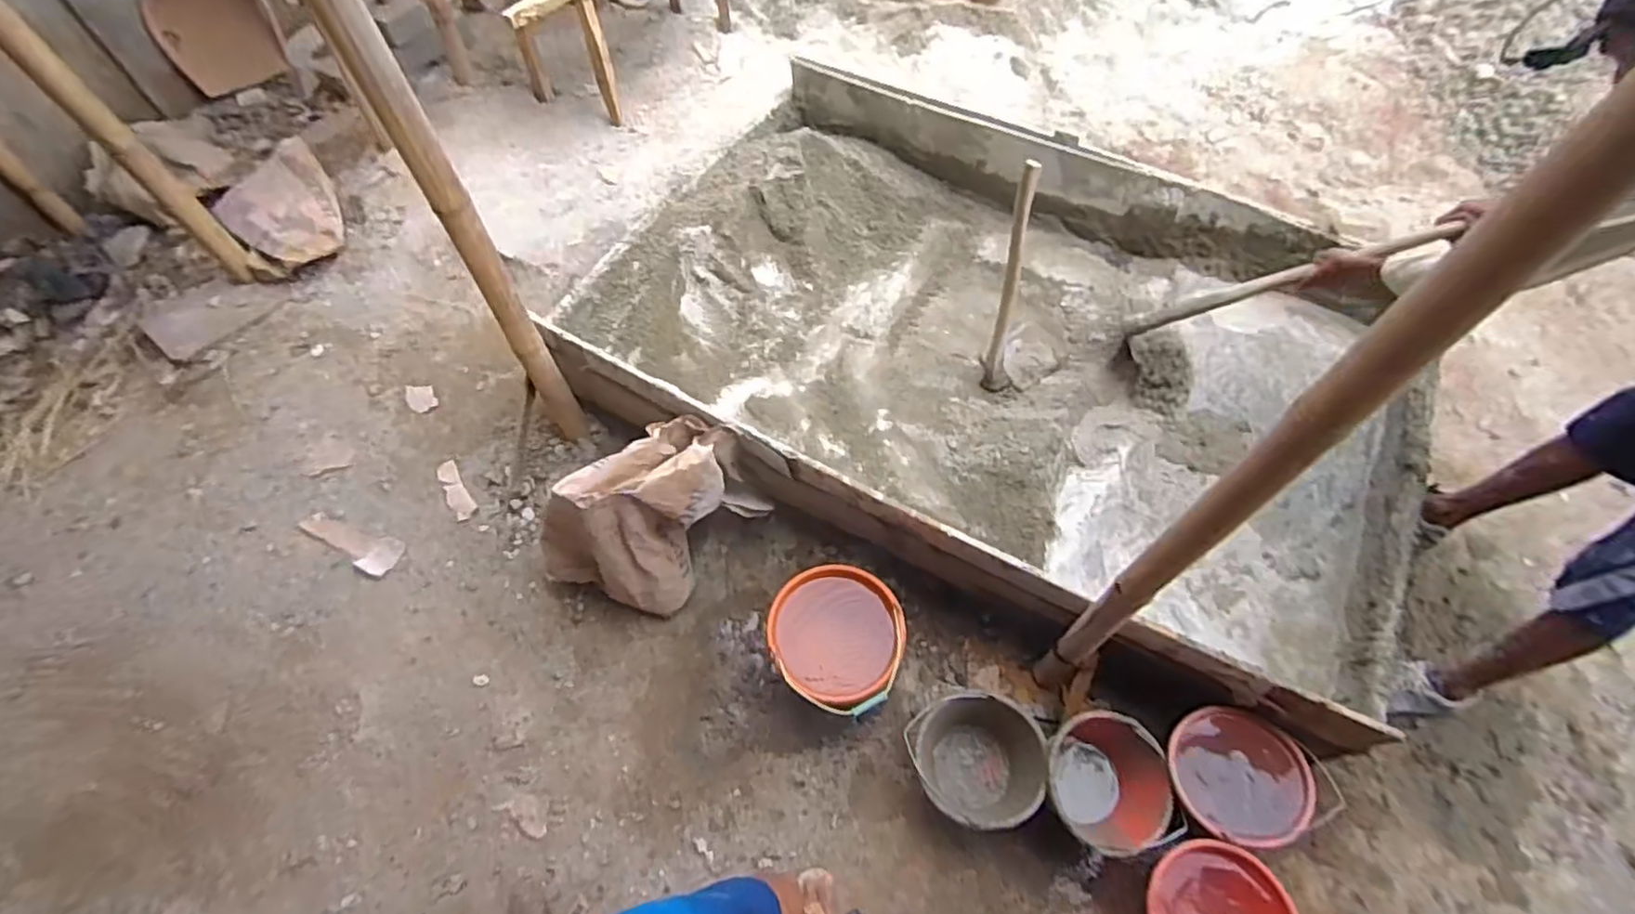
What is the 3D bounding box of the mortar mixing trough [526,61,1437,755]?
[{"bbox_3d":[0.444,-0.303,1.733,1.889,0.316,1.216,25,66,14],"label":"mortar mixing trough"}]

